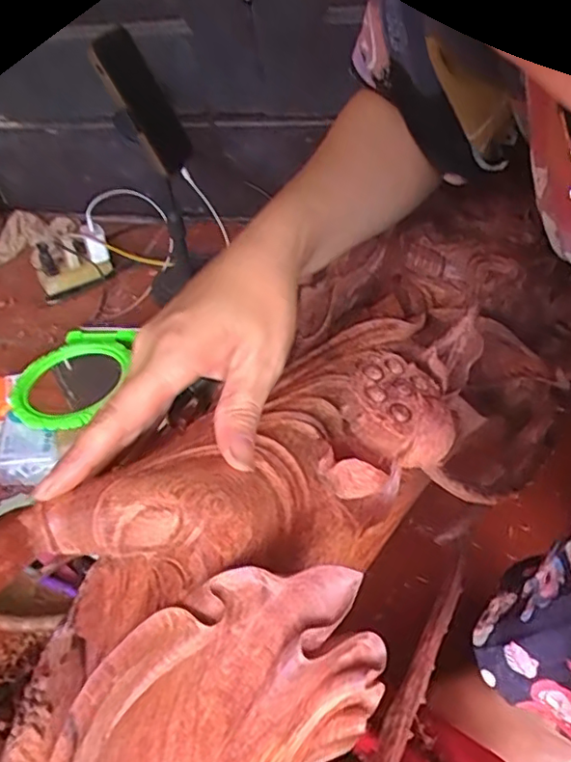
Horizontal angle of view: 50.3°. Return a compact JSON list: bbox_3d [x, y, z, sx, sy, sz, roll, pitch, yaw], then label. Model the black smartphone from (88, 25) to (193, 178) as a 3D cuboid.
[{"bbox_3d":[-0.159,-0.315,0.688,0.012,0.153,0.085,-7,41,31],"label":"black smartphone"}]

